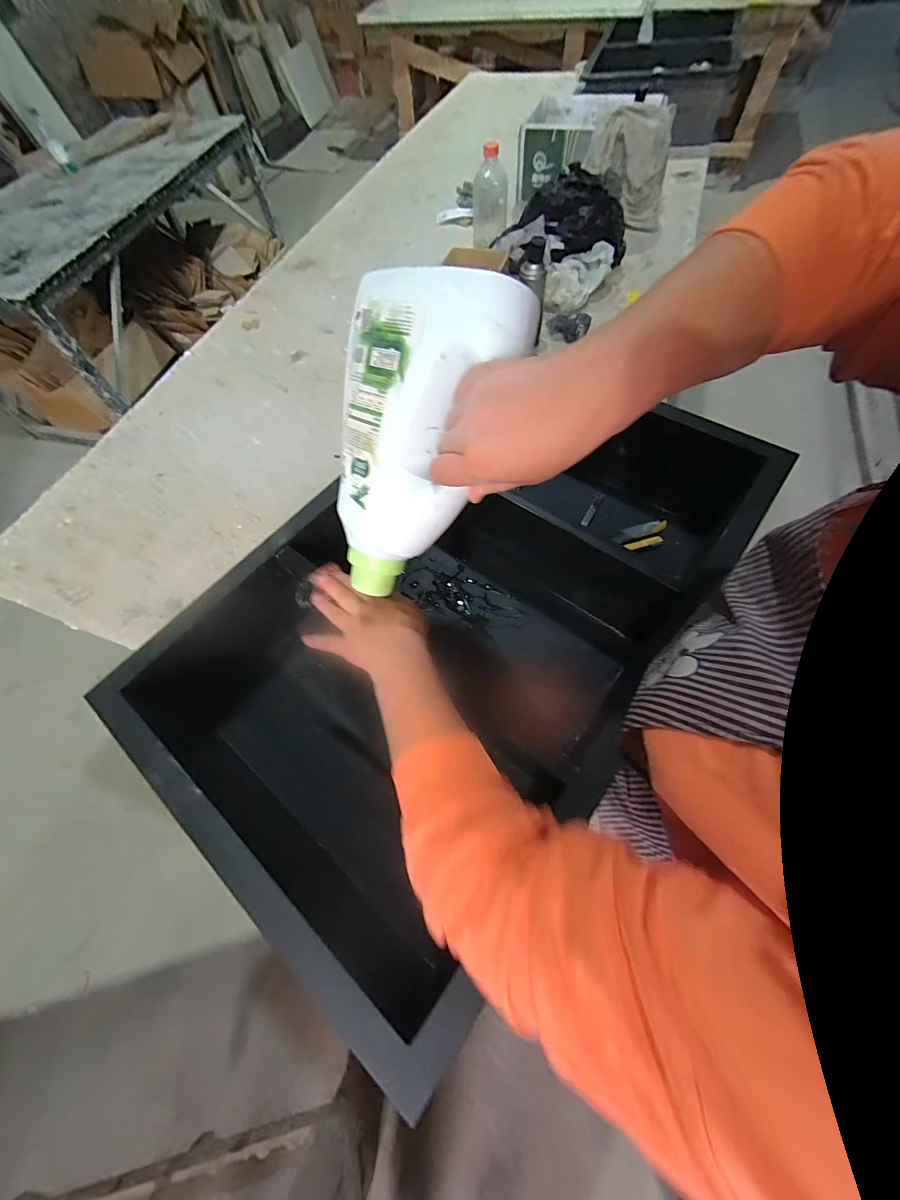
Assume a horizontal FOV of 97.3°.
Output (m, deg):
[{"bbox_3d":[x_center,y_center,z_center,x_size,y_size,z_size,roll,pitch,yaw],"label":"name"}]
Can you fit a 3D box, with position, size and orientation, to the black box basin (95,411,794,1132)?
[{"bbox_3d":[0.017,-0.005,0.576,0.517,0.187,0.792,34,70,19],"label":"black box basin"}]

